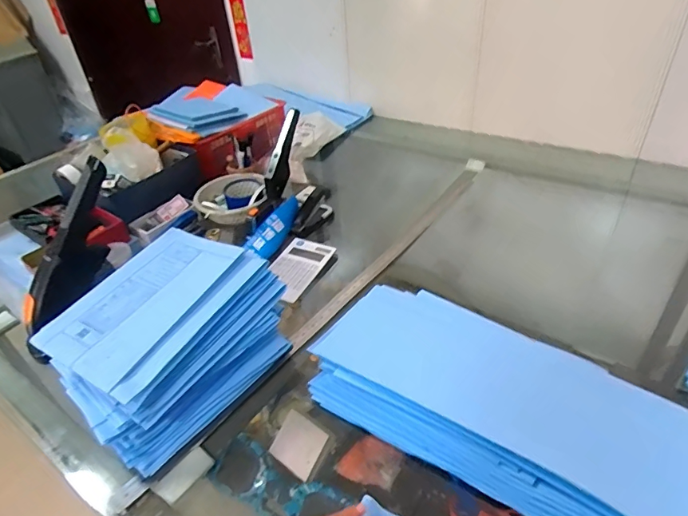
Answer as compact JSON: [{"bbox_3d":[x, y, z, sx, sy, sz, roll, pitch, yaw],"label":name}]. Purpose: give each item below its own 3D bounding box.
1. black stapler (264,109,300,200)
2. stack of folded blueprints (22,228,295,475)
[{"bbox_3d":[-0.146,-0.244,1.076,0.032,0.209,0.059,16,4,26],"label":"black stapler"},{"bbox_3d":[-0.283,0.127,0.748,0.258,0.172,0.321,23,46,32],"label":"stack of folded blueprints"}]

